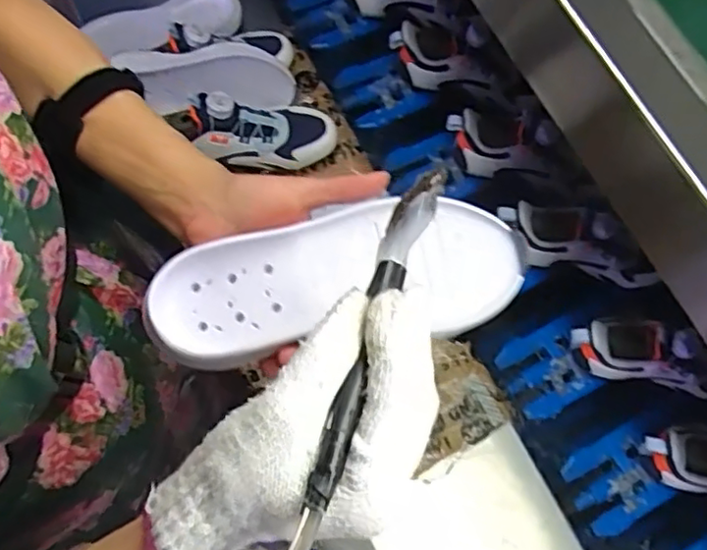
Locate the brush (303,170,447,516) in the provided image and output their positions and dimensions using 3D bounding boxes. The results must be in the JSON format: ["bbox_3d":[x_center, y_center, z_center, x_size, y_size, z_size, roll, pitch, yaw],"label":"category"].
[{"bbox_3d":[0.010,0.025,0.285,0.020,0.026,0.161,17,68,5],"label":"brush"}]

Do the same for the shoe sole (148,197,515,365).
[{"bbox_3d":[-0.010,0.001,0.383,0.219,0.026,0.084,-9,73,-3],"label":"shoe sole"}]

